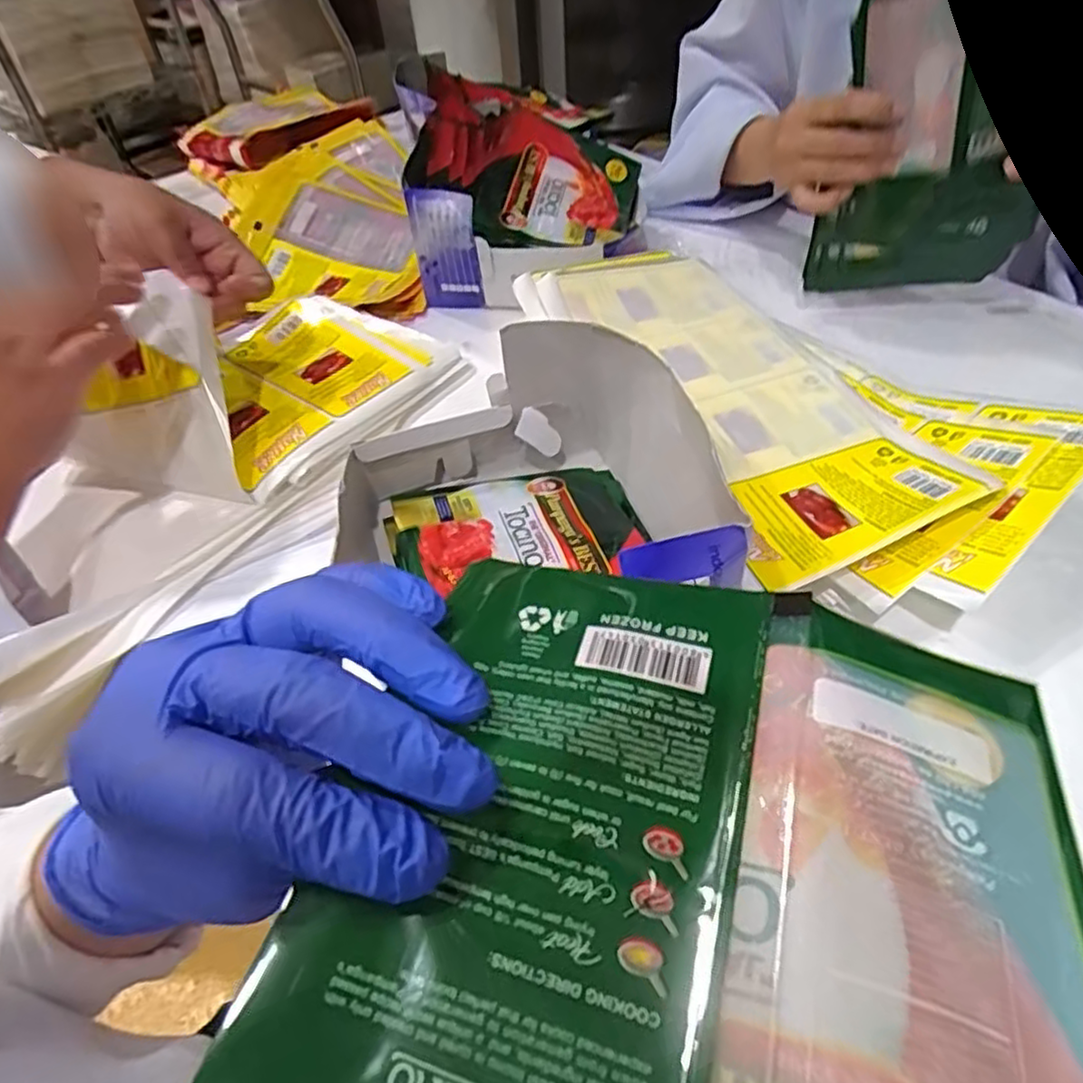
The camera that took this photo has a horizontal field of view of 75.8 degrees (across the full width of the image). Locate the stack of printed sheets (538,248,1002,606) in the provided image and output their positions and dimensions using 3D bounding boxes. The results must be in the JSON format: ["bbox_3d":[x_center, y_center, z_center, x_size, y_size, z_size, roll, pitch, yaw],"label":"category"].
[{"bbox_3d":[0.129,-0.123,0.496,0.149,0.024,0.362,-17,50,-13],"label":"stack of printed sheets"}]

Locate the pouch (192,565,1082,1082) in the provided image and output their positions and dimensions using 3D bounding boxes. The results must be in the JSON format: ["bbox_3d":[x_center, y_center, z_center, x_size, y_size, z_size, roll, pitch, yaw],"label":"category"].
[{"bbox_3d":[0.028,0.065,0.134,0.143,0.010,0.134,11,50,14],"label":"pouch"}]

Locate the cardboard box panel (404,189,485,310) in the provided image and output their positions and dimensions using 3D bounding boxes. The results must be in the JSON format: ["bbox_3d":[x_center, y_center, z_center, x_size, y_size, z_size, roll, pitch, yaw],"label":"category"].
[{"bbox_3d":[-0.086,-0.259,0.623,0.060,0.104,0.020,10,52,12],"label":"cardboard box panel"}]

